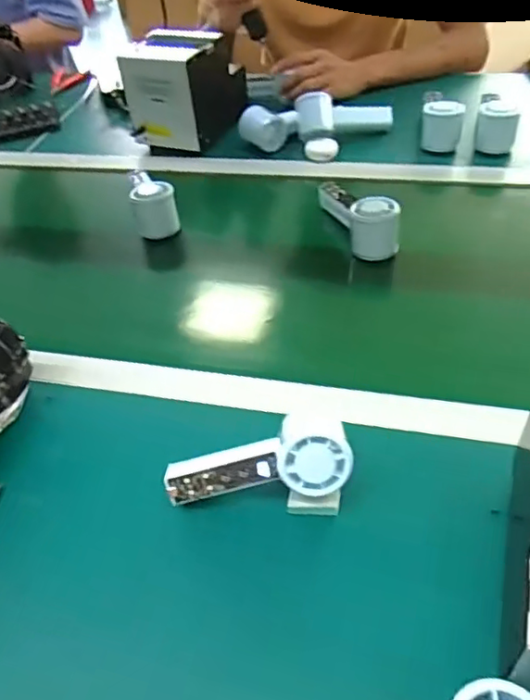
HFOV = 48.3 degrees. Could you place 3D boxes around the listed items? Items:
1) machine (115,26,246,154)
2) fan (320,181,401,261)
[{"bbox_3d":[-0.123,-0.431,0.967,0.131,0.142,0.178,16,49,22],"label":"machine"},{"bbox_3d":[0.115,-0.178,0.753,0.059,0.065,0.146,-17,45,-9],"label":"fan"}]

